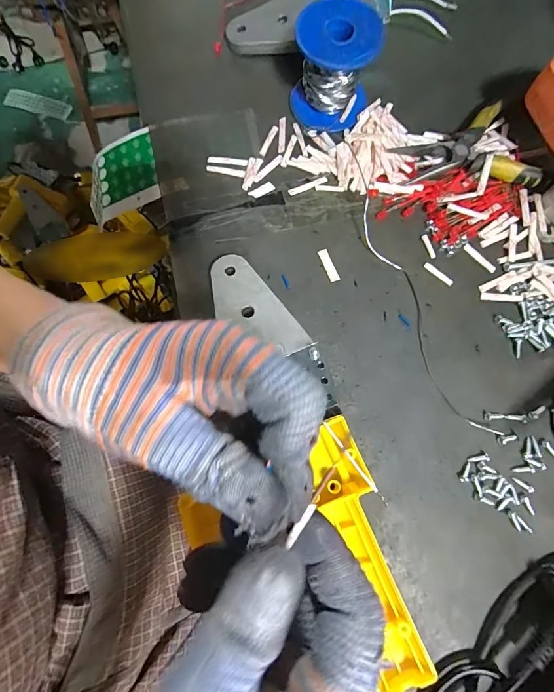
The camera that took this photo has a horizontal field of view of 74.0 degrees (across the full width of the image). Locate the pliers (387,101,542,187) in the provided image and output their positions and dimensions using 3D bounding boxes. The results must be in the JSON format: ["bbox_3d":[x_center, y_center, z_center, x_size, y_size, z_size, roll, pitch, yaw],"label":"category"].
[{"bbox_3d":[0.151,-0.151,0.300,0.101,0.015,0.074,-19,78,-5],"label":"pliers"}]

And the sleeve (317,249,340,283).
[{"bbox_3d":[0.040,-0.063,0.287,0.008,0.004,0.027,-22,79,-6],"label":"sleeve"}]

